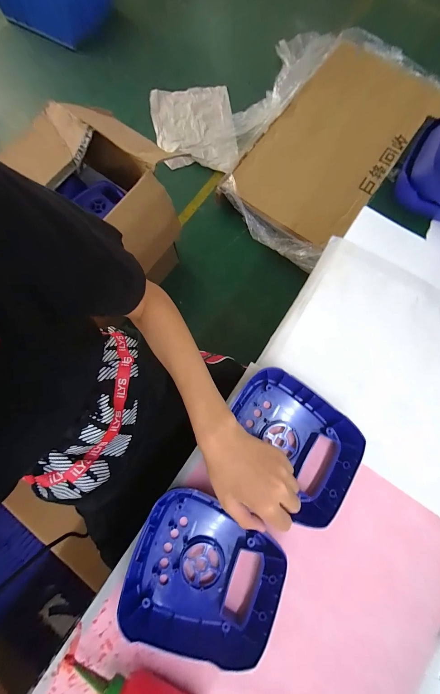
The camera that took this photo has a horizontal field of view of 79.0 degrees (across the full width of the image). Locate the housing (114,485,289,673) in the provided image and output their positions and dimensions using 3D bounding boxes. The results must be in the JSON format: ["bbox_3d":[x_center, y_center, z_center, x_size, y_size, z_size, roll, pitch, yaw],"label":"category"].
[{"bbox_3d":[-0.019,0.282,0.330,0.177,0.037,0.158,17,79,4],"label":"housing"}]

